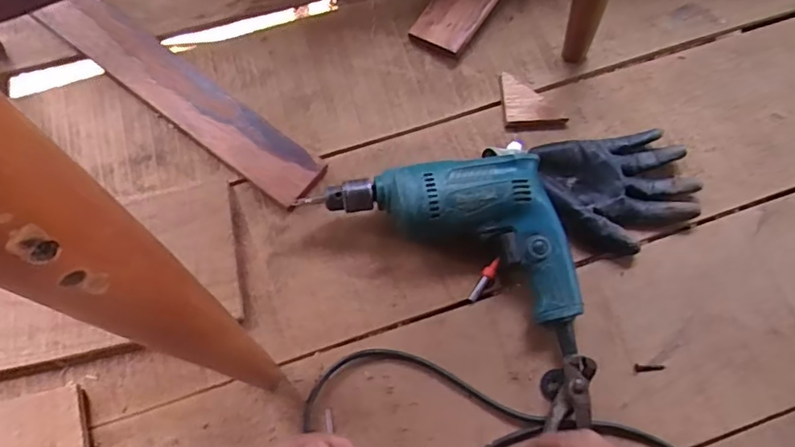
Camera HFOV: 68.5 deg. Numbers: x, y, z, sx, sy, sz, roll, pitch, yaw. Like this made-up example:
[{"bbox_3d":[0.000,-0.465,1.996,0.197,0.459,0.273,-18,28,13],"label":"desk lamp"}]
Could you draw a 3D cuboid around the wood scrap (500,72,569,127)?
[{"bbox_3d":[0.150,-0.136,0.648,0.068,0.012,0.060,1,70,0],"label":"wood scrap"}]

